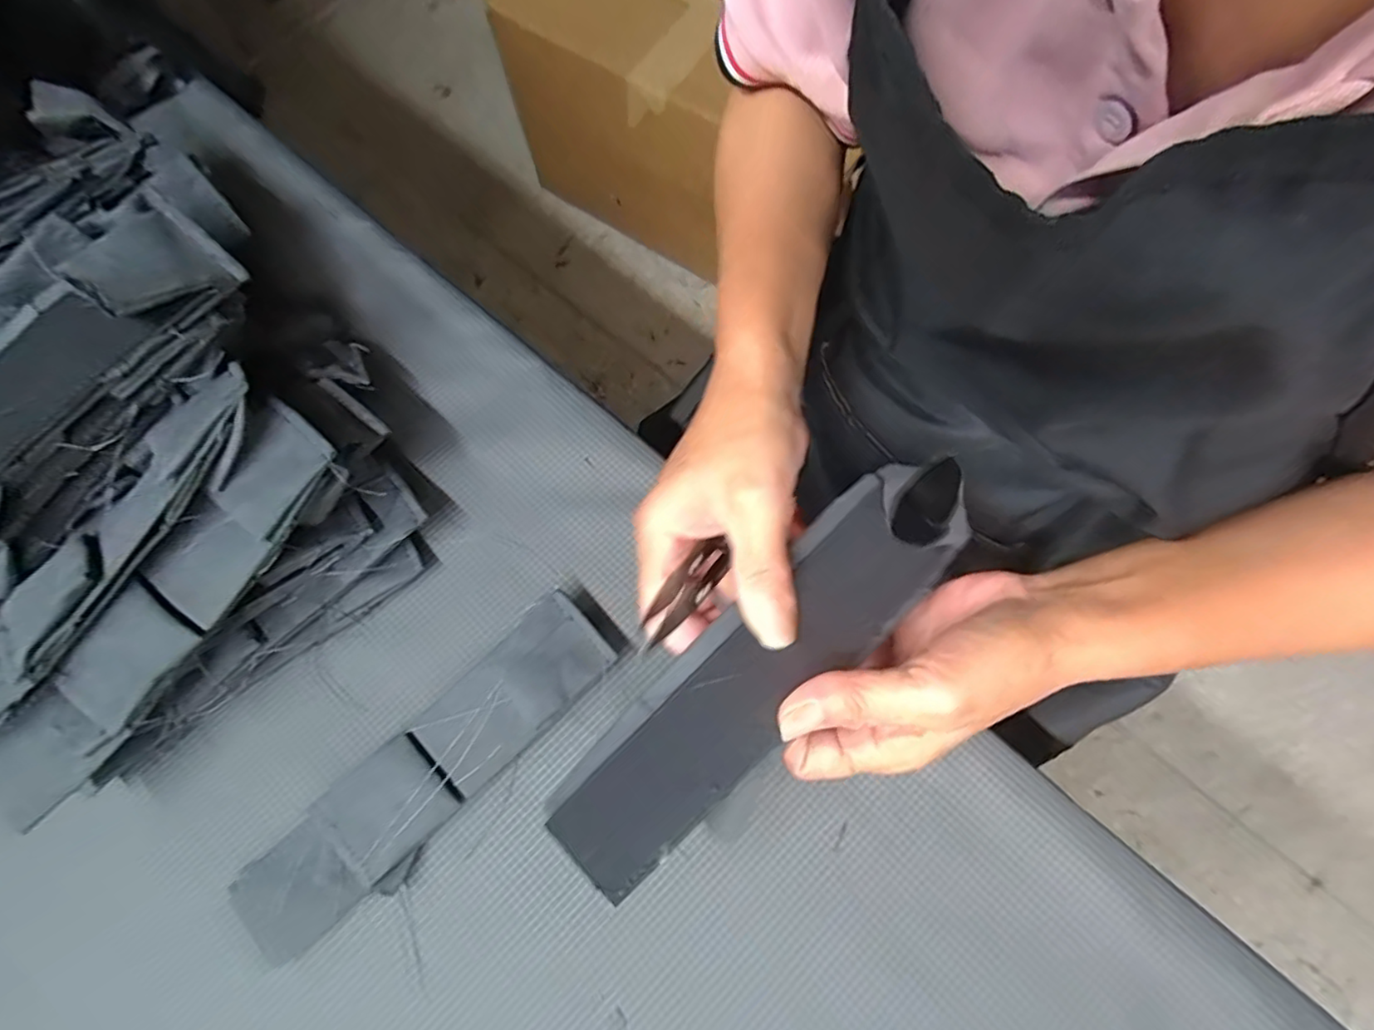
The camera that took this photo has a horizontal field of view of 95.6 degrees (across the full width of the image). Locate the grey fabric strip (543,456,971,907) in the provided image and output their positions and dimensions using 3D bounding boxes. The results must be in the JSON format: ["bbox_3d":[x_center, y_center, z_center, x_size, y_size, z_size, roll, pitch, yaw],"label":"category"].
[{"bbox_3d":[0.029,0.051,0.224,0.187,0.026,0.045,-43,76,-9],"label":"grey fabric strip"}]

